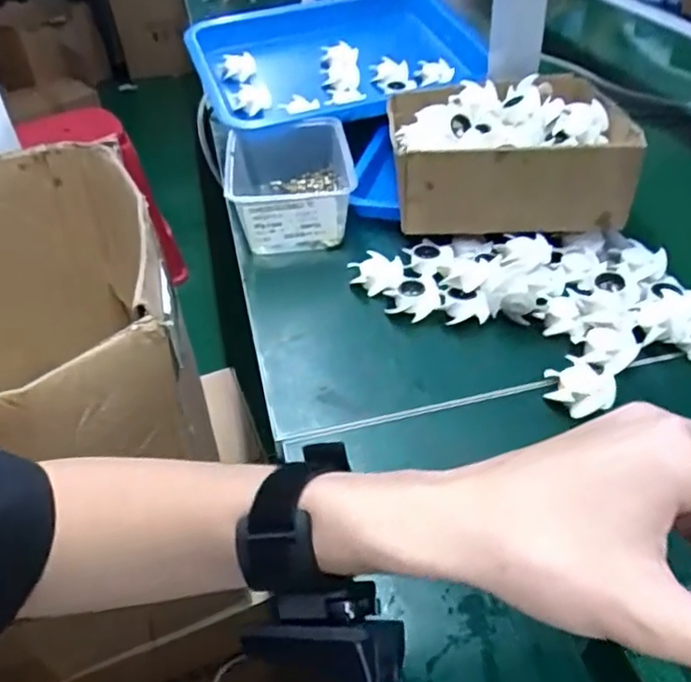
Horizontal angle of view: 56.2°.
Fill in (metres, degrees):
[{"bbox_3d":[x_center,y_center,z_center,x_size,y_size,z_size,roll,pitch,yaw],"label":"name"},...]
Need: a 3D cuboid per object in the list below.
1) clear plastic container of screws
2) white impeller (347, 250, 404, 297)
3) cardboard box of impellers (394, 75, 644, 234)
[{"bbox_3d":[-0.051,-0.150,0.632,0.117,0.067,0.166,-6,40,0],"label":"clear plastic container of screws"},{"bbox_3d":[0.026,-0.055,0.547,0.045,0.019,0.045,1,41,8],"label":"white impeller"},{"bbox_3d":[0.144,-0.178,0.591,0.200,0.072,0.191,-2,40,5],"label":"cardboard box of impellers"}]

